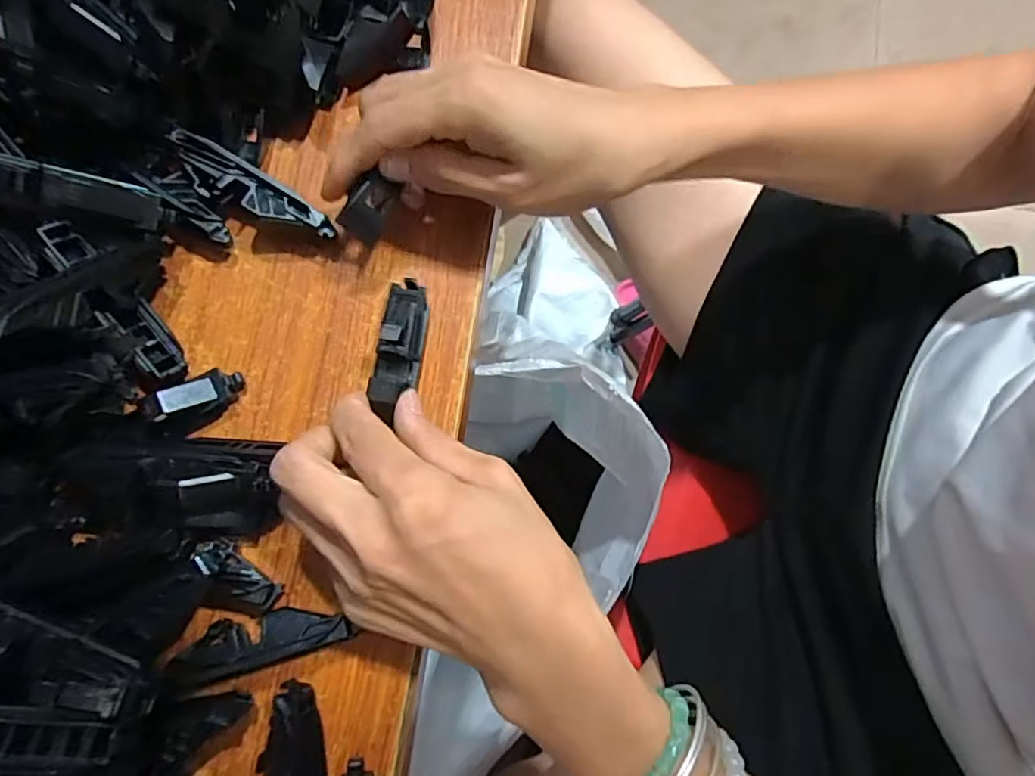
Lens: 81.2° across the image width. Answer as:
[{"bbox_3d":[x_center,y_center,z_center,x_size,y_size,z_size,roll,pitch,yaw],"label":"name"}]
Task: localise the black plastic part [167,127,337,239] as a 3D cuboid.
[{"bbox_3d":[-0.114,-0.084,0.260,0.073,0.020,0.019,28,81,5],"label":"black plastic part"}]

